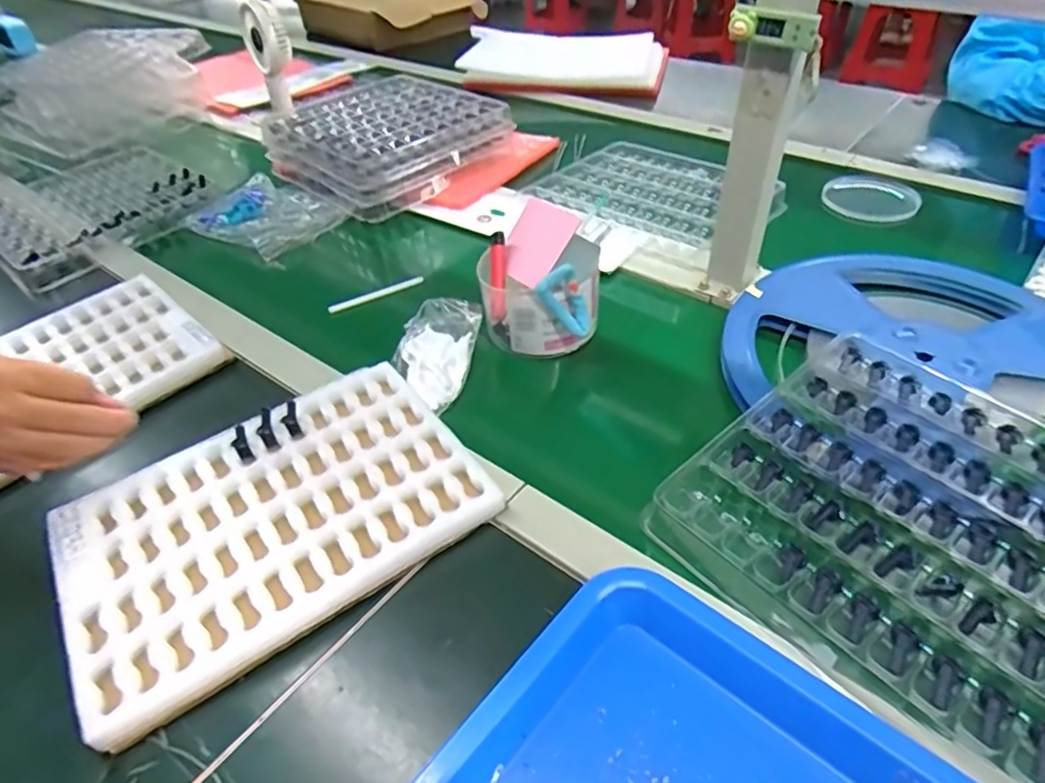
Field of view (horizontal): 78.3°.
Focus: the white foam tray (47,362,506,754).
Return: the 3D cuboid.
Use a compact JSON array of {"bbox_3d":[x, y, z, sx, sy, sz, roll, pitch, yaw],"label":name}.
[{"bbox_3d":[-0.175,0.088,0.463,0.269,0.031,0.189,-28,48,-22],"label":"white foam tray"}]

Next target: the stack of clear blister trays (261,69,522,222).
[{"bbox_3d":[-0.189,-0.354,0.895,0.254,0.067,0.249,30,52,31],"label":"stack of clear blister trays"}]

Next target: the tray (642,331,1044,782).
[{"bbox_3d":[0.264,0.080,0.428,0.268,0.027,0.250,-33,49,-26],"label":"tray"}]

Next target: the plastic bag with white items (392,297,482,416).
[{"bbox_3d":[-0.082,-0.037,0.587,0.071,0.033,0.117,3,44,9],"label":"plastic bag with white items"}]

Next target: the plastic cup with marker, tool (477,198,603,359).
[{"bbox_3d":[0.018,-0.104,0.605,0.106,0.103,0.106,6,44,12],"label":"plastic cup with marker, tool"}]

